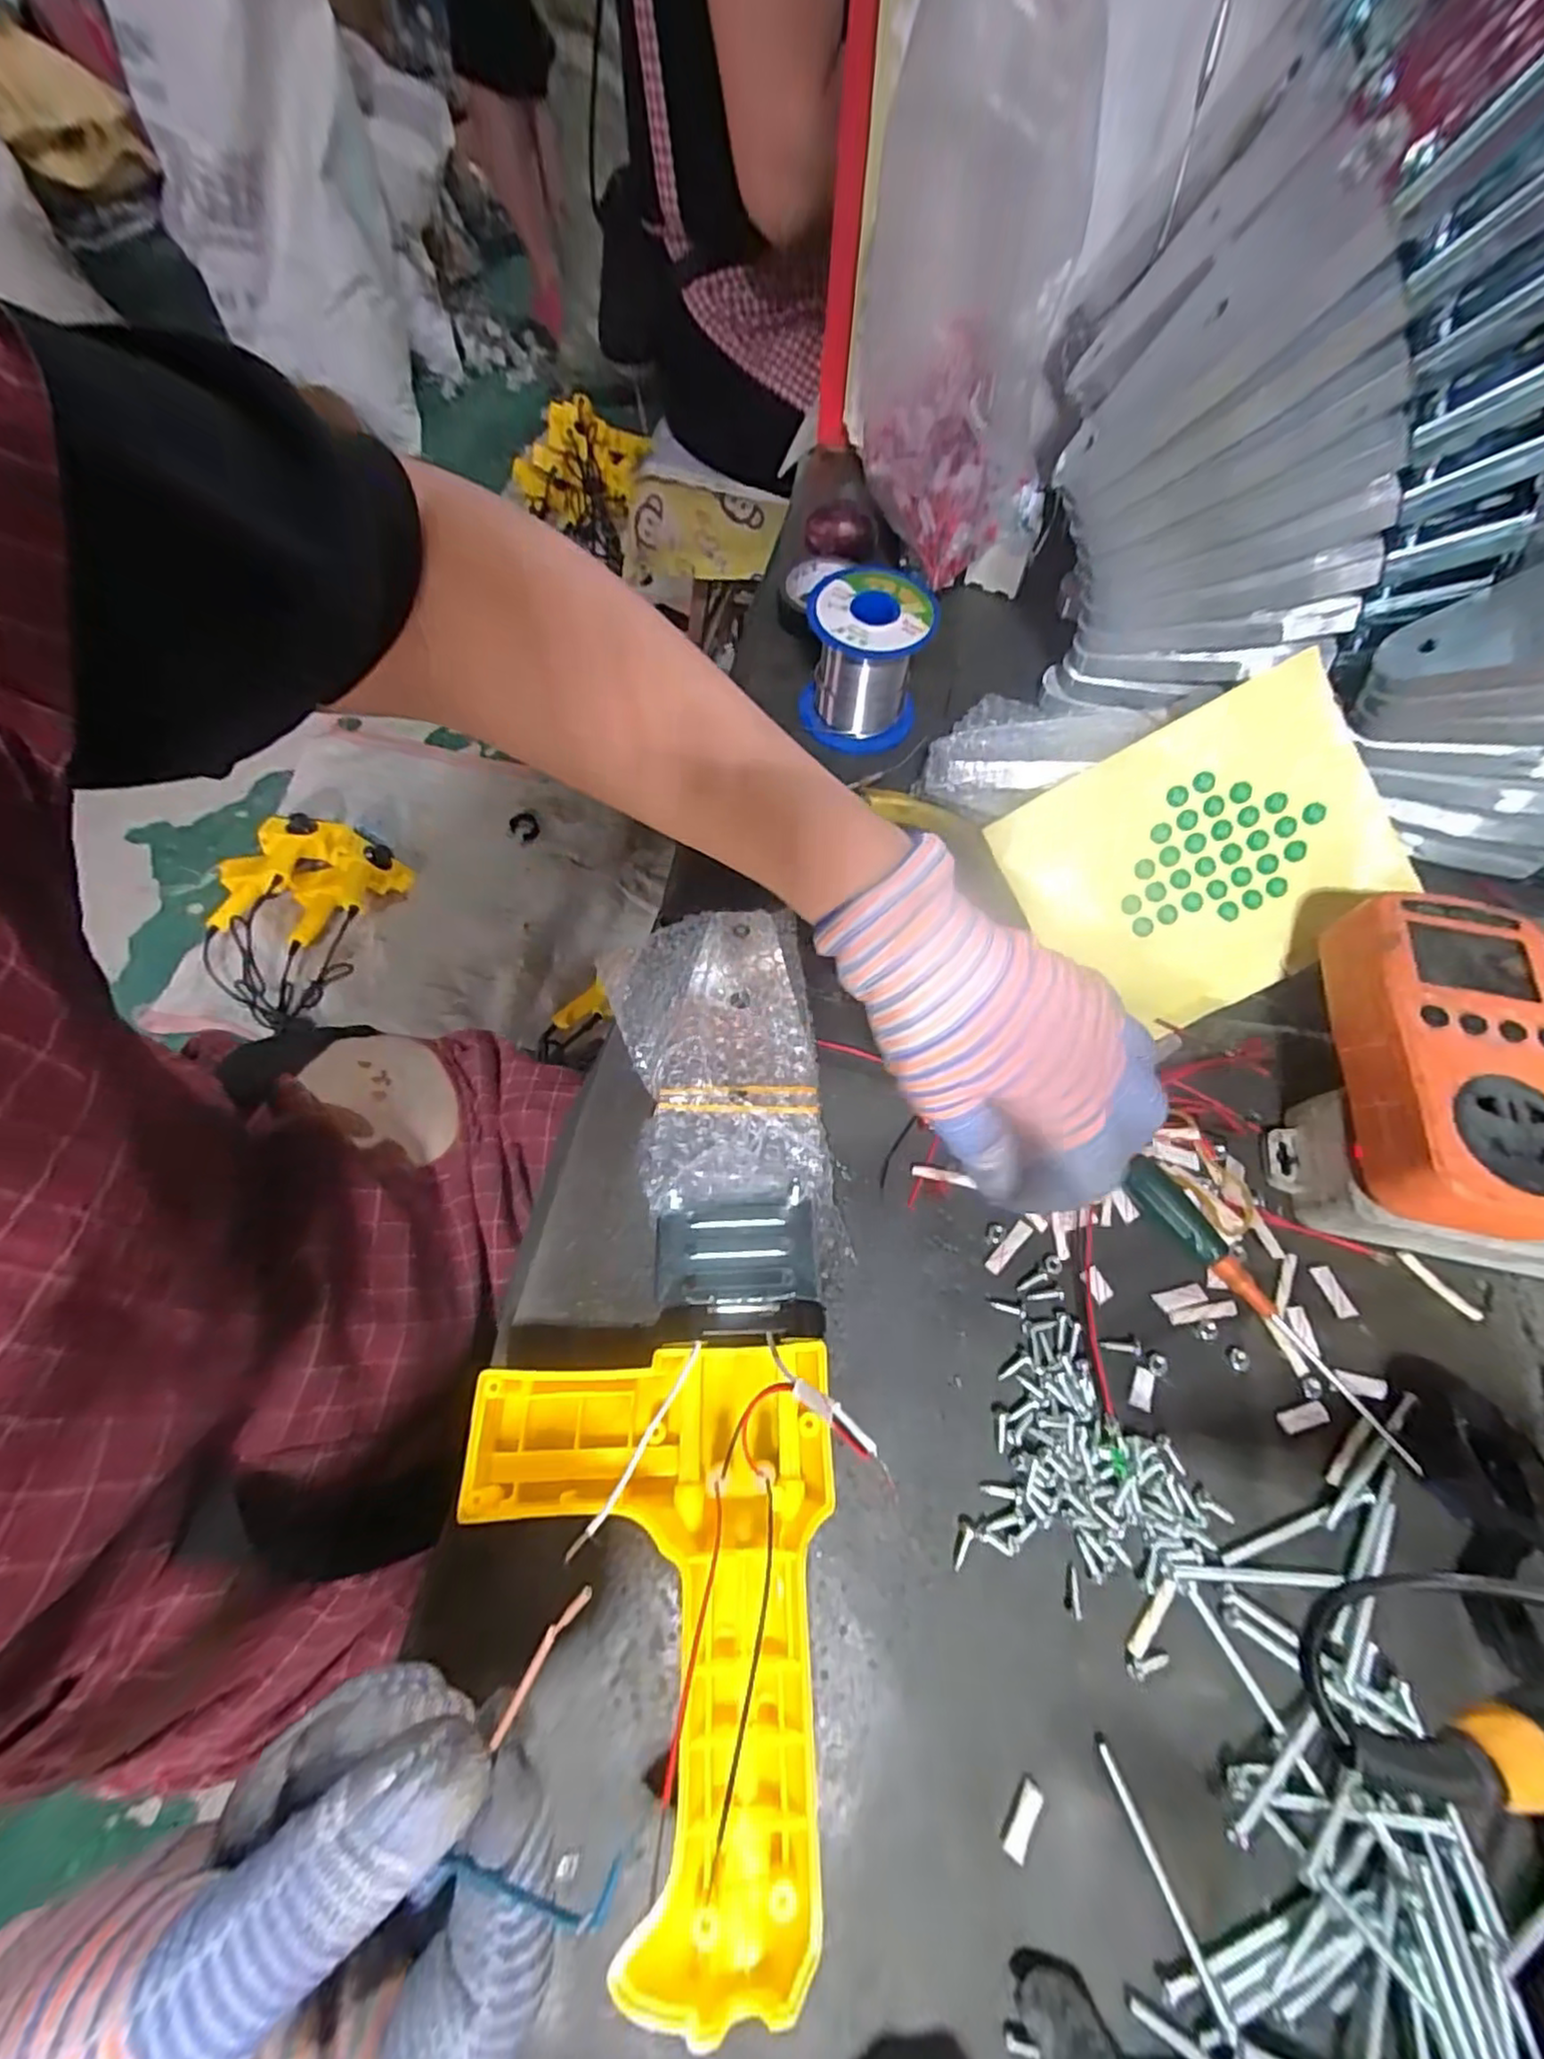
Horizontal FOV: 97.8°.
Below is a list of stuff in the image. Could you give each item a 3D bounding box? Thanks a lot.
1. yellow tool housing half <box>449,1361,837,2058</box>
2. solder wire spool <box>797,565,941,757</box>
[{"bbox_3d":[-0.038,0.184,0.211,0.116,0.037,0.147,-2,67,-1],"label":"yellow tool housing half"},{"bbox_3d":[0.051,-0.202,0.368,0.065,0.061,0.063,11,67,4],"label":"solder wire spool"}]

